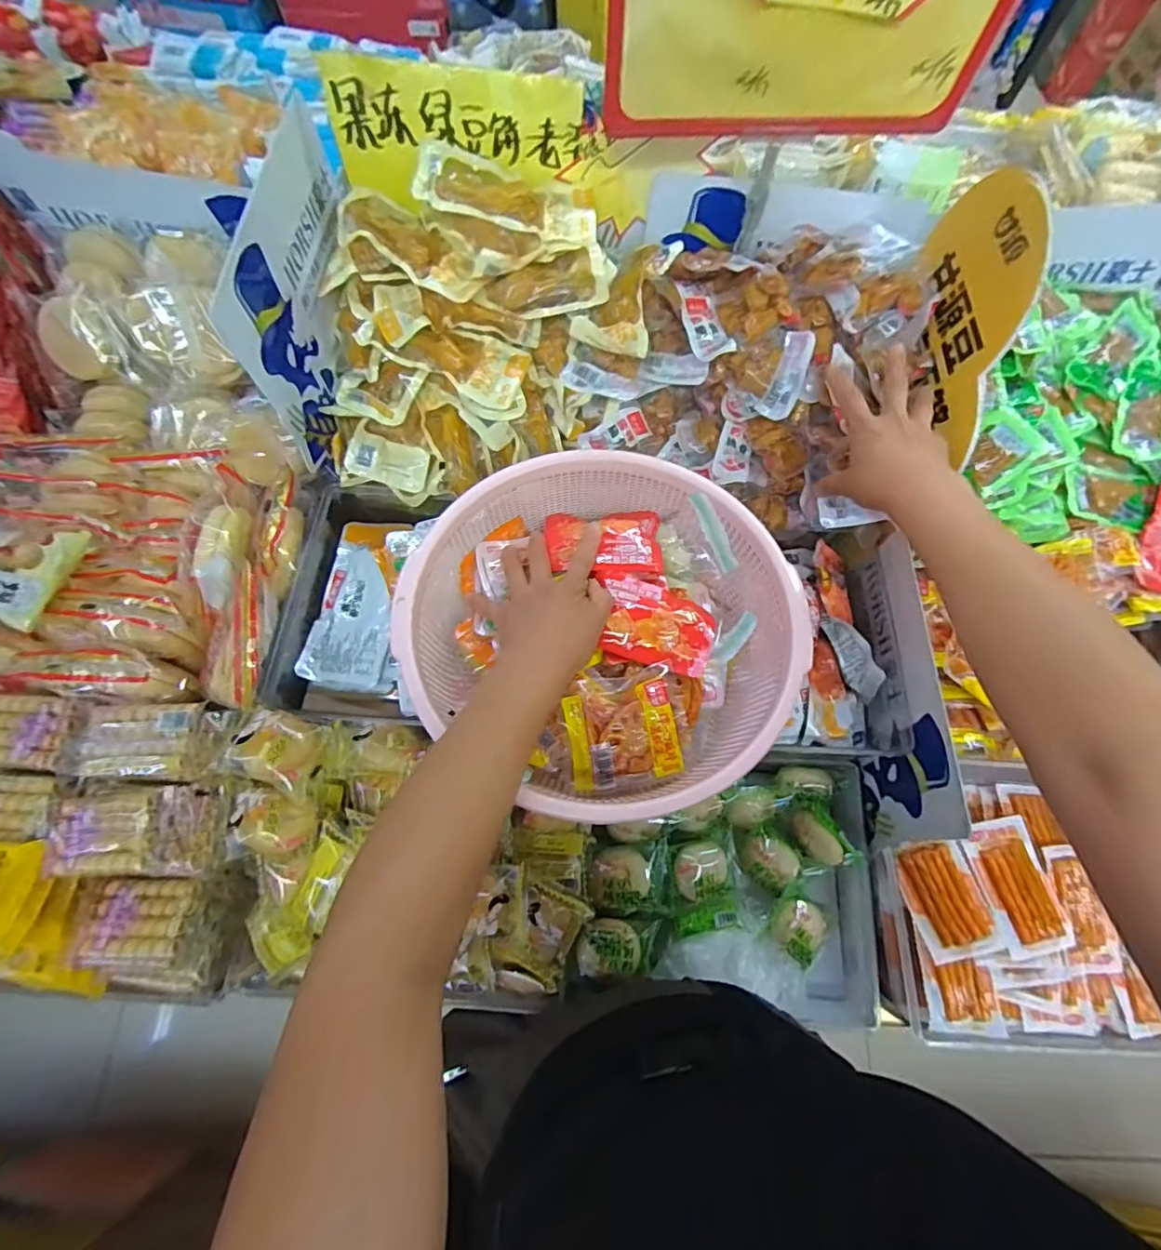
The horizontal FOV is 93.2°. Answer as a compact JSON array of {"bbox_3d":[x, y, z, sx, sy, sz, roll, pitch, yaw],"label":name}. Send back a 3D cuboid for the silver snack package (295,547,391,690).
[{"bbox_3d":[-0.235,-0.012,0.565,0.079,0.019,0.151,4,69,-1],"label":"silver snack package"}]

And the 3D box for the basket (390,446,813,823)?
[{"bbox_3d":[0.012,-0.004,0.481,0.320,0.119,0.296,1,69,-2],"label":"basket"}]

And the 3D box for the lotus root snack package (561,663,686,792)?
[{"bbox_3d":[0.034,0.083,0.439,0.089,0.028,0.083,-10,70,-6],"label":"lotus root snack package"}]

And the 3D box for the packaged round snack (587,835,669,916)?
[{"bbox_3d":[0.048,0.250,0.540,0.079,0.026,0.065,-1,69,-3],"label":"packaged round snack"}]

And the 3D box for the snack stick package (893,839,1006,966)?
[{"bbox_3d":[0.361,0.271,0.544,0.069,0.007,0.101,-16,64,7],"label":"snack stick package"}]

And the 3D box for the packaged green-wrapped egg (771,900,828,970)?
[{"bbox_3d":[0.226,0.319,0.572,0.055,0.038,0.057,25,70,7],"label":"packaged green-wrapped egg"}]

